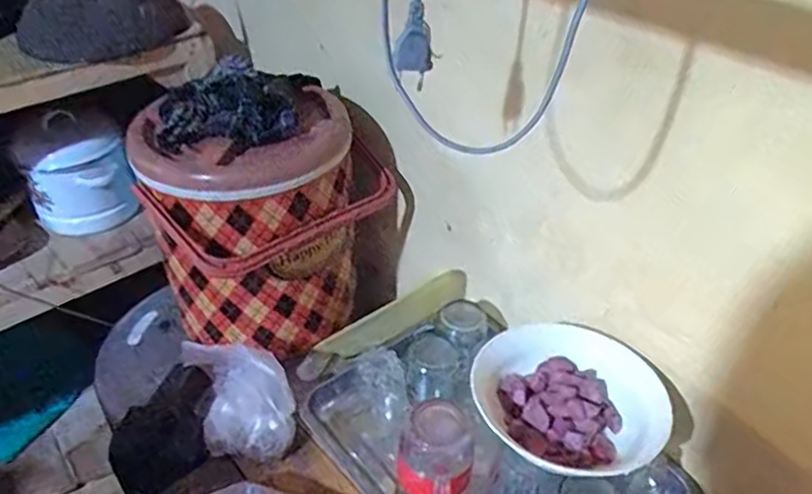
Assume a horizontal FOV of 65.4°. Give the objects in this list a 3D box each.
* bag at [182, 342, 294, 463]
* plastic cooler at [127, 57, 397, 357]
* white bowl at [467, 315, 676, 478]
[{"bbox_3d":[-0.190,0.172,0.734,0.099,0.093,0.132,-17,42,-21],"label":"bag"},{"bbox_3d":[-0.187,-0.053,0.886,0.293,0.306,0.276,4,39,4],"label":"plastic cooler"},{"bbox_3d":[0.166,0.153,0.646,0.169,0.057,0.181,1,39,-1],"label":"white bowl"}]

